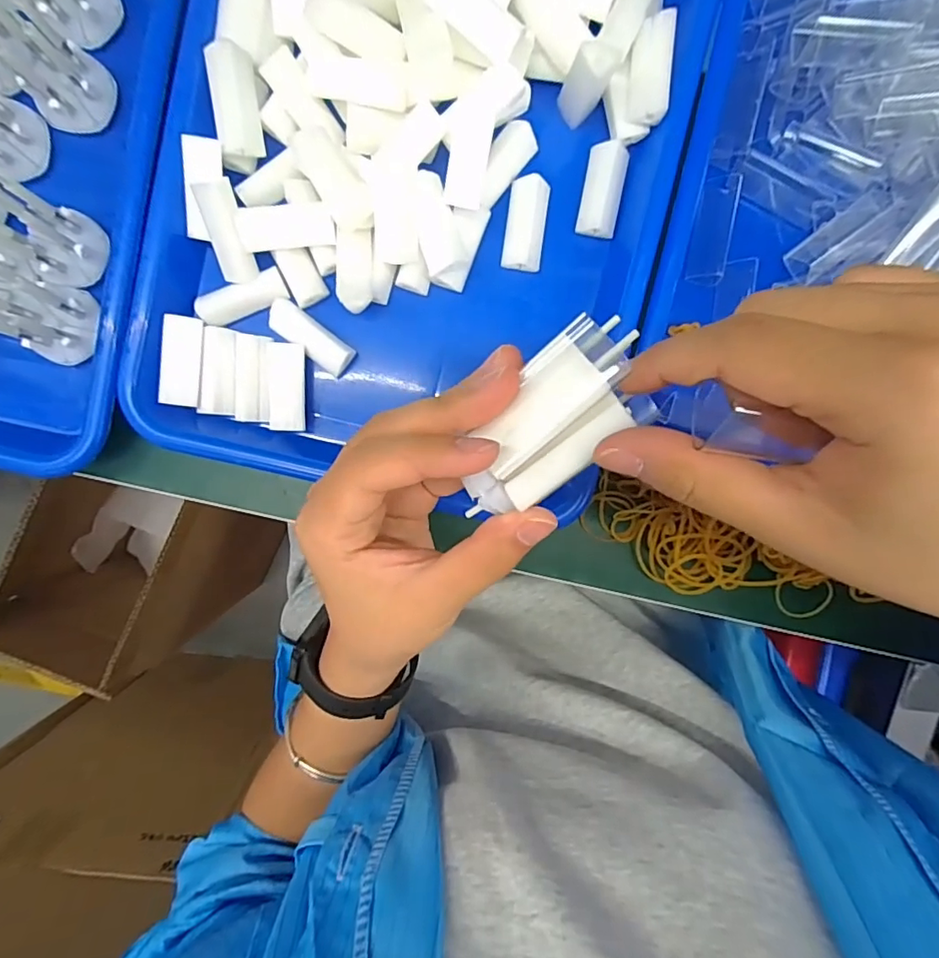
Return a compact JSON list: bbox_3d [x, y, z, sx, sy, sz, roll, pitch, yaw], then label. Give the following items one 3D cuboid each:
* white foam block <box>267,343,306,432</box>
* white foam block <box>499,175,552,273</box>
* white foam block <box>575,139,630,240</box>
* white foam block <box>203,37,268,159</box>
[{"bbox_3d":[-0.097,-0.049,0.285,0.018,0.011,0.045,0,94,-4],"label":"white foam block"},{"bbox_3d":[0.031,-0.137,0.287,0.022,0.011,0.046,7,93,-4],"label":"white foam block"},{"bbox_3d":[0.073,-0.157,0.289,0.021,0.010,0.047,10,93,-4],"label":"white foam block"},{"bbox_3d":[-0.113,-0.183,0.258,0.021,0.012,0.046,-5,109,-3],"label":"white foam block"}]

